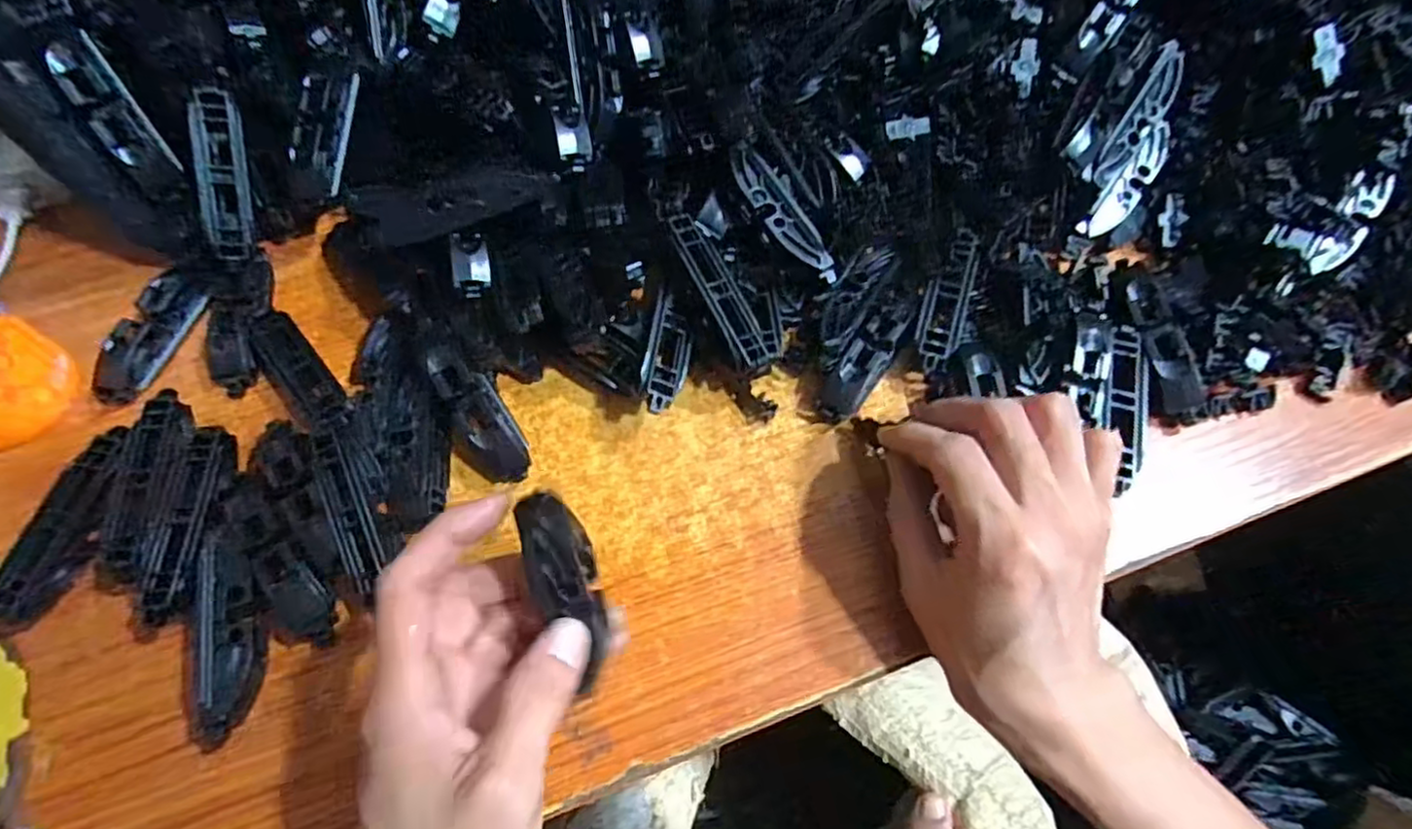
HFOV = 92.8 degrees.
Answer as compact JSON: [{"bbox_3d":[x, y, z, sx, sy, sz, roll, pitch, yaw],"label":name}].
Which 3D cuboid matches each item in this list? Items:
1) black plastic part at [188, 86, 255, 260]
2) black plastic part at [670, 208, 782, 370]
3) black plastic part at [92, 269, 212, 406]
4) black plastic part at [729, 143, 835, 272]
[{"bbox_3d":[-0.230,-0.113,0.320,0.016,0.013,0.075,0,102,0],"label":"black plastic part"},{"bbox_3d":[0.007,-0.055,0.298,0.022,0.016,0.074,-29,87,-12],"label":"black plastic part"},{"bbox_3d":[-0.268,-0.038,0.323,0.024,0.014,0.067,21,68,10],"label":"black plastic part"},{"bbox_3d":[0.034,-0.096,0.311,0.018,0.005,0.070,-33,82,-13],"label":"black plastic part"}]

